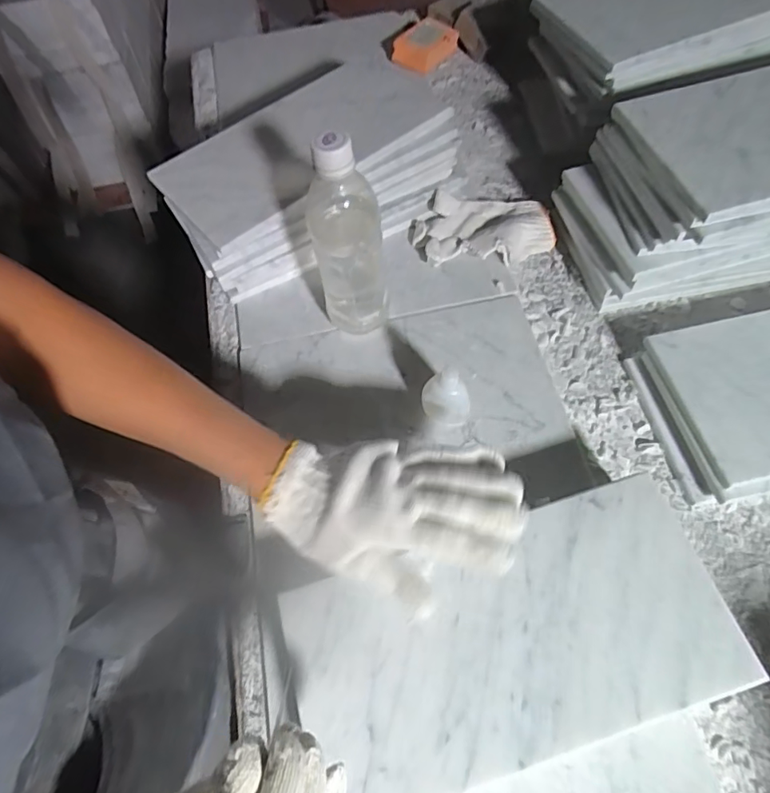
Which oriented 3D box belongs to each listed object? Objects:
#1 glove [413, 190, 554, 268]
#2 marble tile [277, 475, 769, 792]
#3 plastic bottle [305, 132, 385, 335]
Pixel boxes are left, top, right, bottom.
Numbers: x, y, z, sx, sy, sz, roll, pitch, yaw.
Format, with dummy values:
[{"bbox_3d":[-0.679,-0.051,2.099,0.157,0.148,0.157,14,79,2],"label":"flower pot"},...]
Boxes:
[{"bbox_3d":[0.114,-0.197,0.583,0.156,0.028,0.092,-2,62,0],"label":"glove"},{"bbox_3d":[0.086,0.168,0.354,0.296,0.010,0.149,-16,63,-5],"label":"marble tile"},{"bbox_3d":[-0.033,-0.132,0.457,0.063,0.204,0.070,-11,62,-4],"label":"plastic bottle"}]

